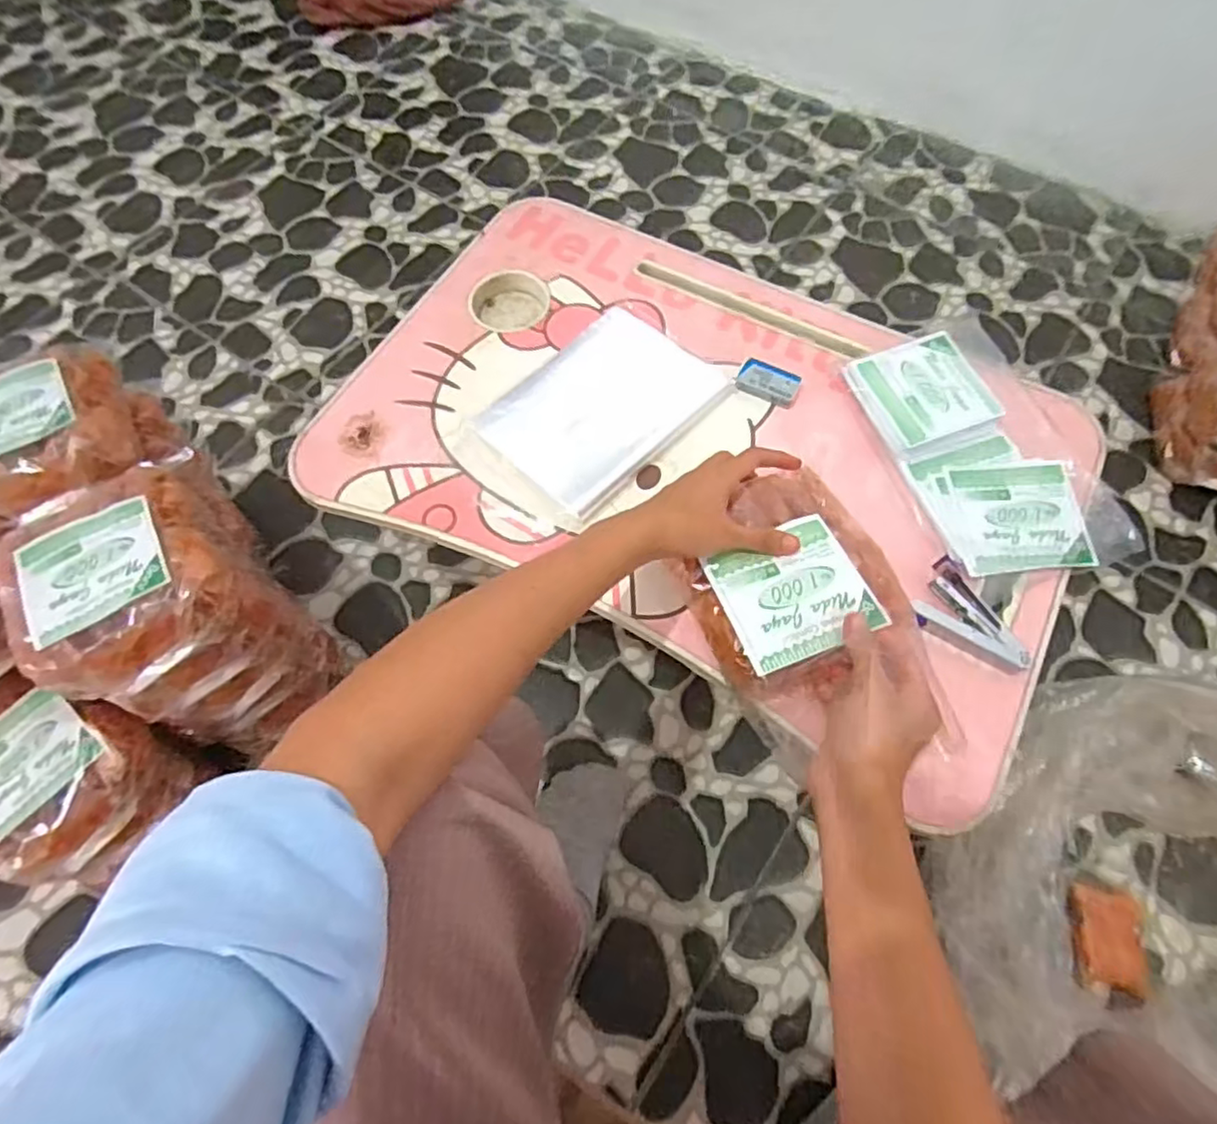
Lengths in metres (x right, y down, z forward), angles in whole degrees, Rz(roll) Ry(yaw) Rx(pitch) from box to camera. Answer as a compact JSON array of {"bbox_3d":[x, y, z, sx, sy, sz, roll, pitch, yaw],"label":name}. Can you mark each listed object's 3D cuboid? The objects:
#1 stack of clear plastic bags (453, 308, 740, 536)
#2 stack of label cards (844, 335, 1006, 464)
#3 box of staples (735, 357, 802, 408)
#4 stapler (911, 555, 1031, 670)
[{"bbox_3d":[-0.014,-0.126,0.562,0.140,0.015,0.209,42,72,16],"label":"stack of clear plastic bags"},{"bbox_3d":[0.261,-0.140,0.544,0.096,0.017,0.097,-19,68,-9],"label":"stack of label cards"},{"bbox_3d":[0.139,-0.156,0.562,0.051,0.008,0.035,23,68,9],"label":"box of staples"},{"bbox_3d":[0.271,0.037,0.473,0.079,0.019,0.055,28,69,11],"label":"stapler"}]

